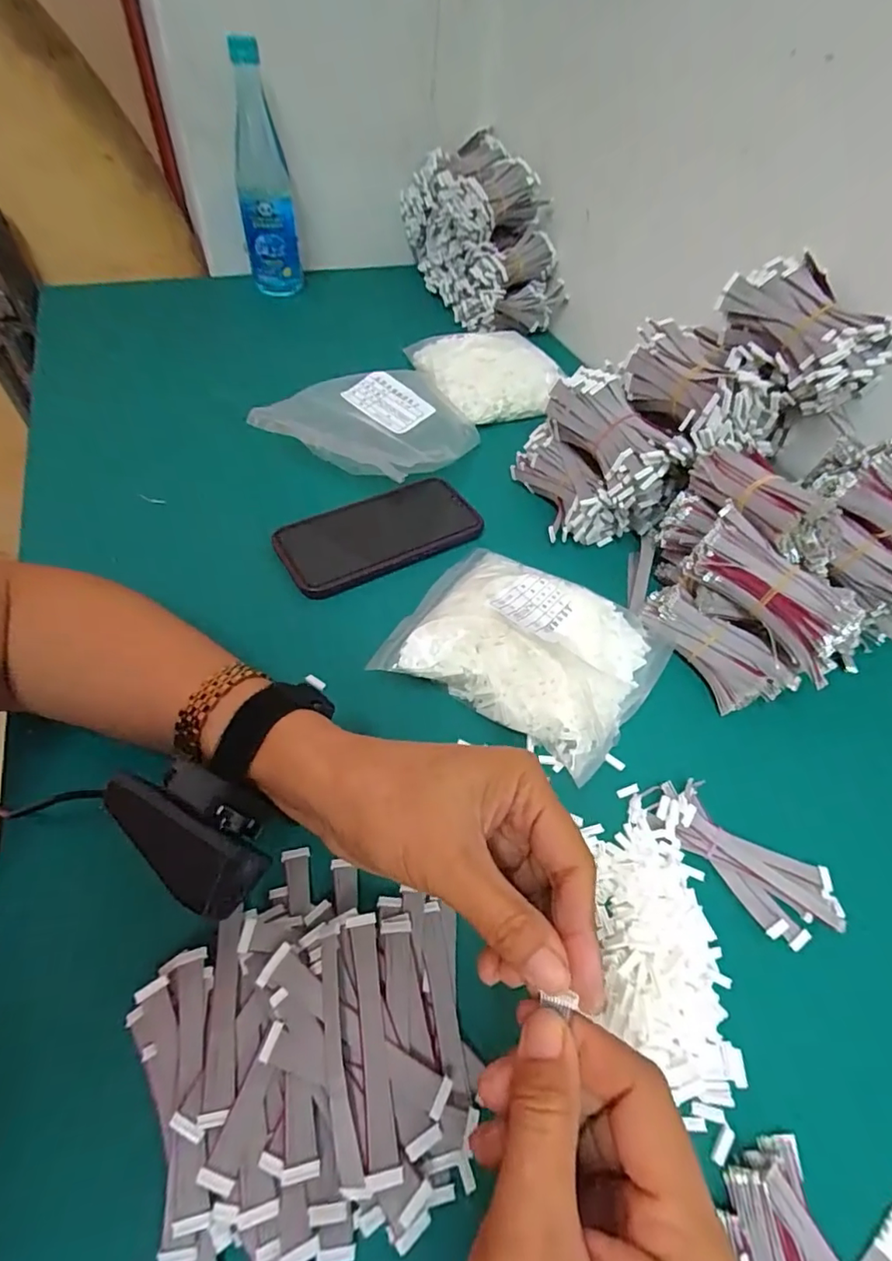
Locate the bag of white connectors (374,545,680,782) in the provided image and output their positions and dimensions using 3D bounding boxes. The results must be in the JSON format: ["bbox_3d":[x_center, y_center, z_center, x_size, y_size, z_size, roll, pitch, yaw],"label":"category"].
[{"bbox_3d":[0.054,0.004,0.344,0.162,0.039,0.141,28,54,16],"label":"bag of white connectors"}]

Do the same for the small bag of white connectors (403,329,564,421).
[{"bbox_3d":[0.045,-0.276,0.568,0.142,0.033,0.158,-10,54,-13],"label":"small bag of white connectors"}]

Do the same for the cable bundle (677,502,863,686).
[{"bbox_3d":[0.201,-0.025,0.321,0.029,0.046,0.104,-30,60,-26],"label":"cable bundle"}]

